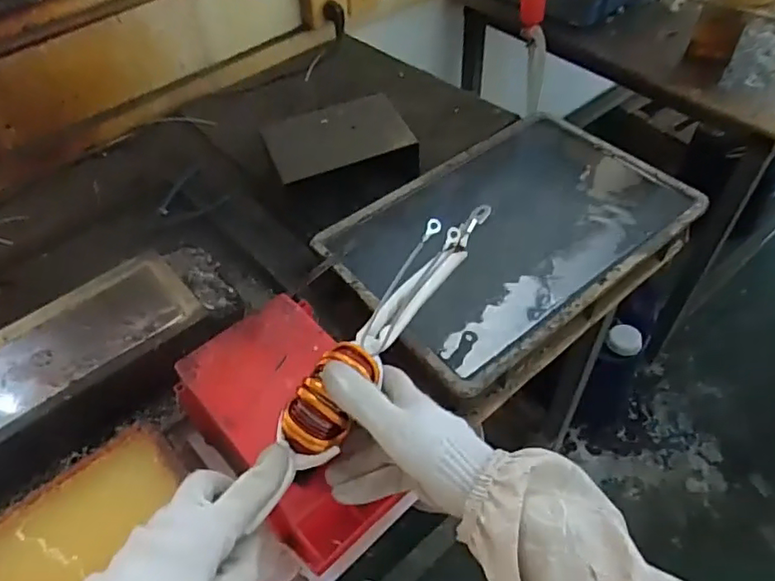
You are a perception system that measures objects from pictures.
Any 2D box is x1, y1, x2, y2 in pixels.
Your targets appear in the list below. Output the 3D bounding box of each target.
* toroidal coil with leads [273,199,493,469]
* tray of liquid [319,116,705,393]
[{"bbox_3d":[0.012,0.011,0.510,0.051,0.054,0.314,22,49,21],"label":"toroidal coil with leads"},{"bbox_3d":[0.159,-0.085,0.745,0.440,0.037,0.294,-33,55,-22],"label":"tray of liquid"}]

